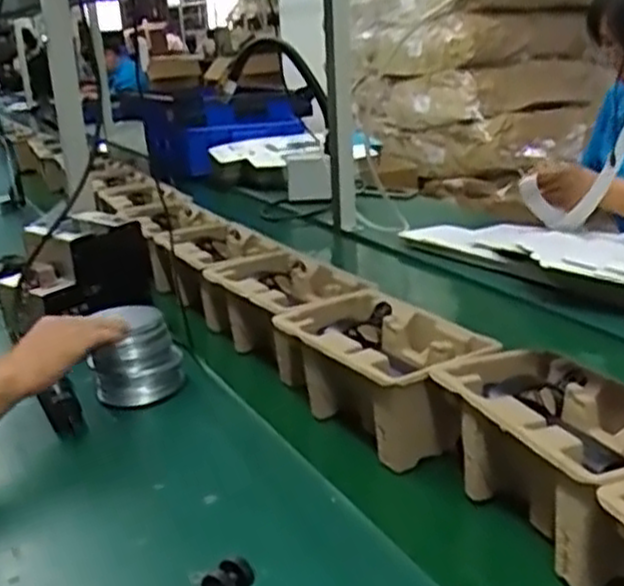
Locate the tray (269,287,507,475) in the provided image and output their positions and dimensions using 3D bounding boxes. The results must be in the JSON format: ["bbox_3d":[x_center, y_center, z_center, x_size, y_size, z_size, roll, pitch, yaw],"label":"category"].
[{"bbox_3d":[0.069,0.081,0.865,0.146,0.103,0.263,-18,23,-32],"label":"tray"}]

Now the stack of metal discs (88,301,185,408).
[{"bbox_3d":[-0.226,0.077,0.990,0.105,0.106,0.127,-11,24,-24],"label":"stack of metal discs"}]

